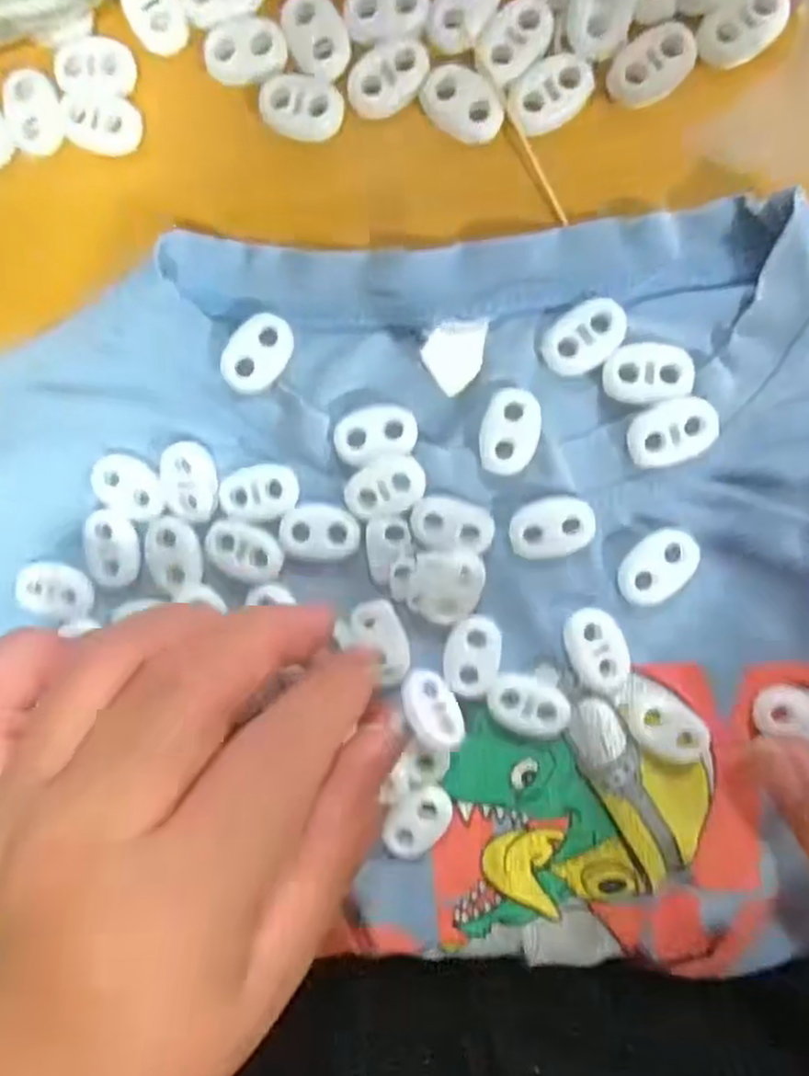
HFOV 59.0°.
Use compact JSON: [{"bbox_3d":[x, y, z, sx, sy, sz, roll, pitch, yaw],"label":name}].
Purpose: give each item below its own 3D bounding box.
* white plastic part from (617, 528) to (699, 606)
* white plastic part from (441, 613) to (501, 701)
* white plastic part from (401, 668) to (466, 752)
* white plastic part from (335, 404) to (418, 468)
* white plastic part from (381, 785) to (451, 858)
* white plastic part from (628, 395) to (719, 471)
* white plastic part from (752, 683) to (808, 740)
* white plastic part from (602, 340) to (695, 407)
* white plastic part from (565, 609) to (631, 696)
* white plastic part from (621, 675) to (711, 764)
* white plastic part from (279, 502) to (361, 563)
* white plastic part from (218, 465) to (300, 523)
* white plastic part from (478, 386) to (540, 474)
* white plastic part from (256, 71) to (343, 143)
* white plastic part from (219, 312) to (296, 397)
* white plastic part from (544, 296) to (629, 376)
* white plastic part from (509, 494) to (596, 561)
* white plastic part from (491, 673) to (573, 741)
[{"bbox_3d":[0.066,0.008,0.187,0.015,0.004,0.022,40,98,1],"label":"white plastic part"},{"bbox_3d":[0.018,0.032,0.194,0.015,0.004,0.022,9,97,5],"label":"white plastic part"},{"bbox_3d":[0.008,0.046,0.190,0.022,0.015,0.004,58,143,18],"label":"white plastic part"},{"bbox_3d":[-0.008,-0.028,0.189,0.022,0.004,0.015,-13,94,7],"label":"white plastic part"},{"bbox_3d":[0.004,0.079,0.199,0.014,0.006,0.021,33,98,2],"label":"white plastic part"},{"bbox_3d":[0.068,-0.027,0.182,0.022,0.006,0.016,-15,94,8],"label":"white plastic part"},{"bbox_3d":[0.103,0.045,0.185,0.021,0.007,0.013,9,97,5],"label":"white plastic part"},{"bbox_3d":[0.062,-0.042,0.183,0.022,0.005,0.016,-7,95,7],"label":"white plastic part"},{"bbox_3d":[0.051,0.029,0.189,0.015,0.006,0.022,-23,93,8],"label":"white plastic part"},{"bbox_3d":[0.069,0.050,0.189,0.024,0.004,0.016,35,98,2],"label":"white plastic part"},{"bbox_3d":[-0.023,-0.001,0.193,0.022,0.004,0.015,6,96,6],"label":"white plastic part"},{"bbox_3d":[-0.040,-0.012,0.193,0.021,0.004,0.015,-5,95,7],"label":"white plastic part"},{"bbox_3d":[0.028,-0.028,0.188,0.015,0.005,0.023,14,97,5],"label":"white plastic part"},{"bbox_3d":[-0.027,-0.112,0.185,0.021,0.004,0.015,10,97,5],"label":"white plastic part"},{"bbox_3d":[-0.039,-0.049,0.192,0.014,0.005,0.022,36,98,2],"label":"white plastic part"},{"bbox_3d":[0.046,-0.052,0.184,0.022,0.004,0.015,-44,90,9],"label":"white plastic part"},{"bbox_3d":[0.039,-0.003,0.188,0.022,0.005,0.015,-10,95,7],"label":"white plastic part"},{"bbox_3d":[0.034,0.045,0.193,0.022,0.005,0.015,22,98,4],"label":"white plastic part"}]

